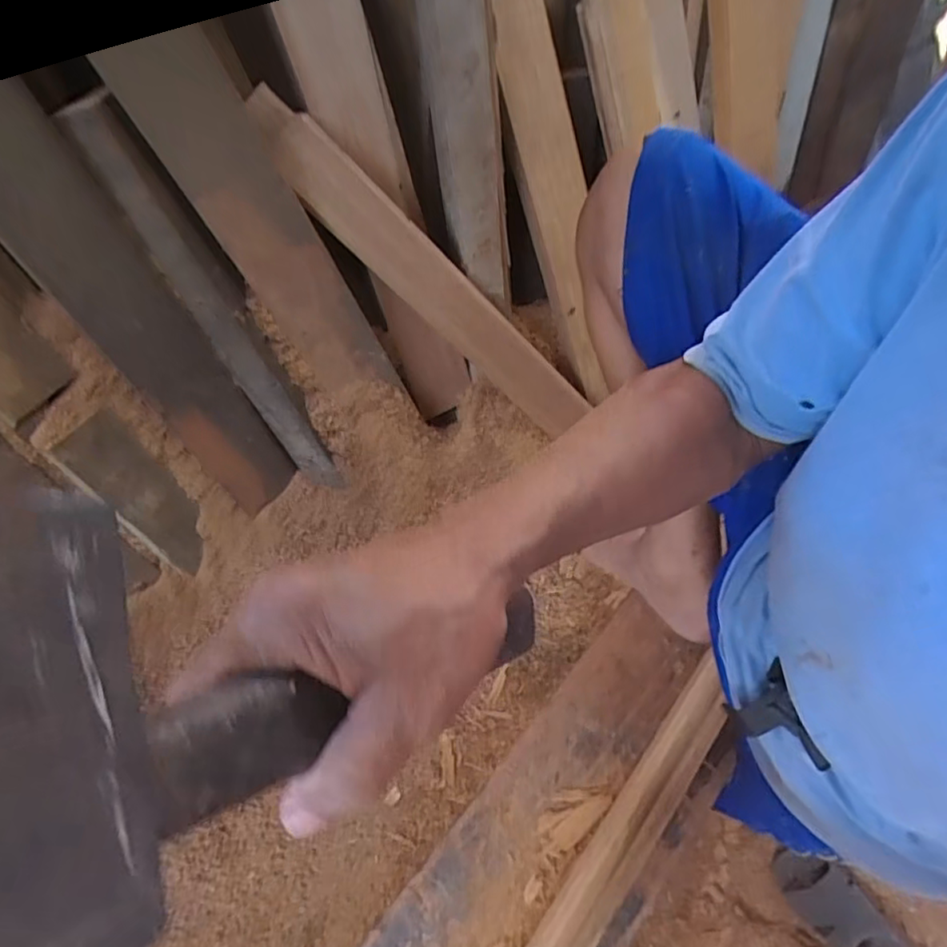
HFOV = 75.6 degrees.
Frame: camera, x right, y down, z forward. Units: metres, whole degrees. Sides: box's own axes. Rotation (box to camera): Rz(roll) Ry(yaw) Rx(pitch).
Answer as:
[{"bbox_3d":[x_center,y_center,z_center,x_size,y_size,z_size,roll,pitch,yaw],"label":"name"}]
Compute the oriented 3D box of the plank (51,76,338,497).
[{"bbox_3d":[-0.320,-0.180,0.830,0.068,0.606,0.030,-33,52,-11],"label":"plank"}]

